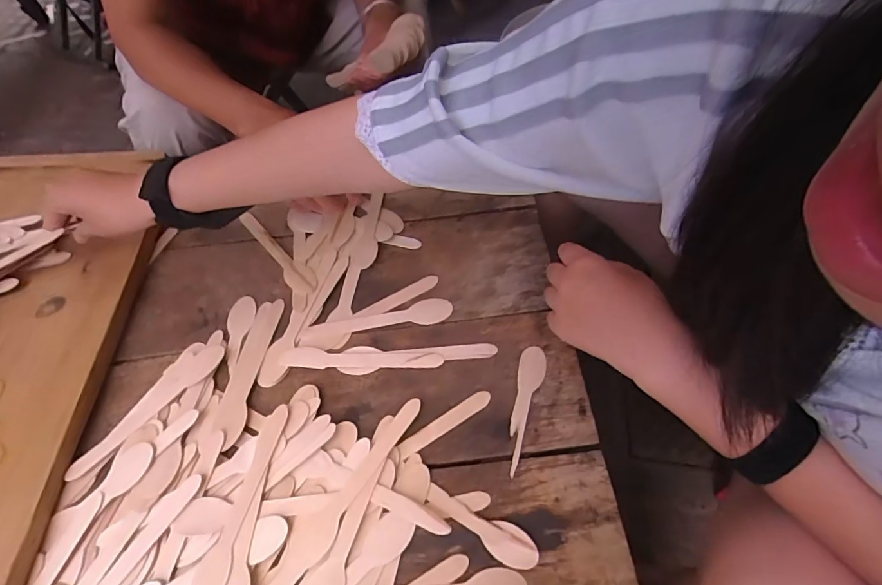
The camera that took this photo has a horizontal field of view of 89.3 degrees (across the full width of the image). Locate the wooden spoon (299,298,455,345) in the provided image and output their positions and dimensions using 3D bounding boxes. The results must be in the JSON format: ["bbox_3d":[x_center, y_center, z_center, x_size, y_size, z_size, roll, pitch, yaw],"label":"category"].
[{"bbox_3d":[-0.066,0.030,0.459,0.156,0.004,0.026,-11,58,-7],"label":"wooden spoon"}]

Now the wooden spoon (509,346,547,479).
[{"bbox_3d":[0.075,0.103,0.411,0.024,0.006,0.117,16,59,10],"label":"wooden spoon"}]

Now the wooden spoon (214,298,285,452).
[{"bbox_3d":[-0.187,0.071,0.433,0.029,0.009,0.150,4,57,2],"label":"wooden spoon"}]

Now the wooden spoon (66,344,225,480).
[{"bbox_3d":[-0.270,0.104,0.414,0.028,0.010,0.152,38,65,21],"label":"wooden spoon"}]

